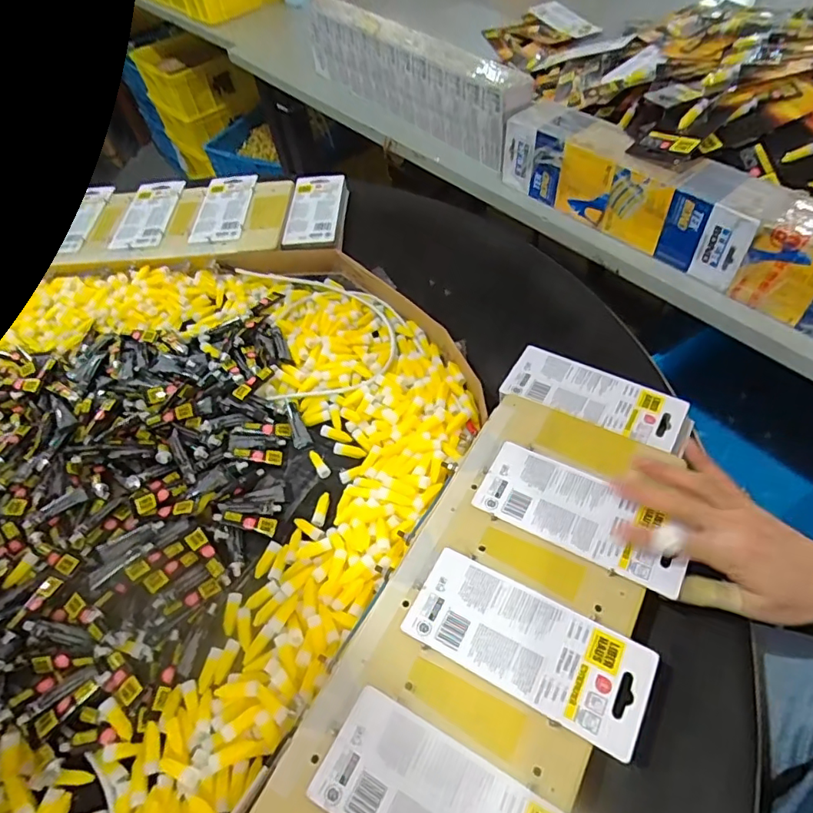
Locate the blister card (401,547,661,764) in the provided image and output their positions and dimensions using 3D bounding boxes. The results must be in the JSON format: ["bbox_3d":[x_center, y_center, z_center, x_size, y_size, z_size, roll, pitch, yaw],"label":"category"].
[{"bbox_3d":[0.080,0.158,0.356,0.156,0.004,0.070,23,59,21],"label":"blister card"}]

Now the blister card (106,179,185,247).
[{"bbox_3d":[-0.356,-0.270,0.737,0.069,0.013,0.166,-4,54,3],"label":"blister card"}]

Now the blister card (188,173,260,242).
[{"bbox_3d":[-0.250,-0.274,0.730,0.072,0.011,0.160,-5,54,2],"label":"blister card"}]

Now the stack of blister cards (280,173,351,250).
[{"bbox_3d":[-0.122,-0.263,0.727,0.076,0.023,0.177,-2,54,4],"label":"stack of blister cards"}]

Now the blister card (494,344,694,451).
[{"bbox_3d":[0.175,-0.010,0.497,0.158,0.007,0.069,24,60,21],"label":"blister card"}]

